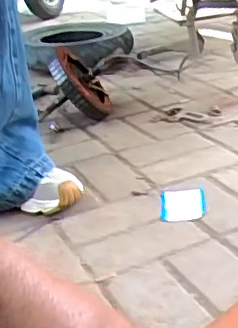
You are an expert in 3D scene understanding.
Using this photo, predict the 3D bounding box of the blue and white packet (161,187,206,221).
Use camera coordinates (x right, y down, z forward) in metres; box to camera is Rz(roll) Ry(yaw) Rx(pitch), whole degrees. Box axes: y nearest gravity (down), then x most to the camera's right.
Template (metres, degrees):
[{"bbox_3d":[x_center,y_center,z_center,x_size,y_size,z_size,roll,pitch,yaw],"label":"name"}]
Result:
[{"bbox_3d":[0.111,0.067,0.995,0.074,0.010,0.115,-4,25,6],"label":"blue and white packet"}]

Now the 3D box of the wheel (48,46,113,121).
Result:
[{"bbox_3d":[-0.095,-0.196,1.438,0.046,0.205,0.183,-37,38,25],"label":"wheel"}]

